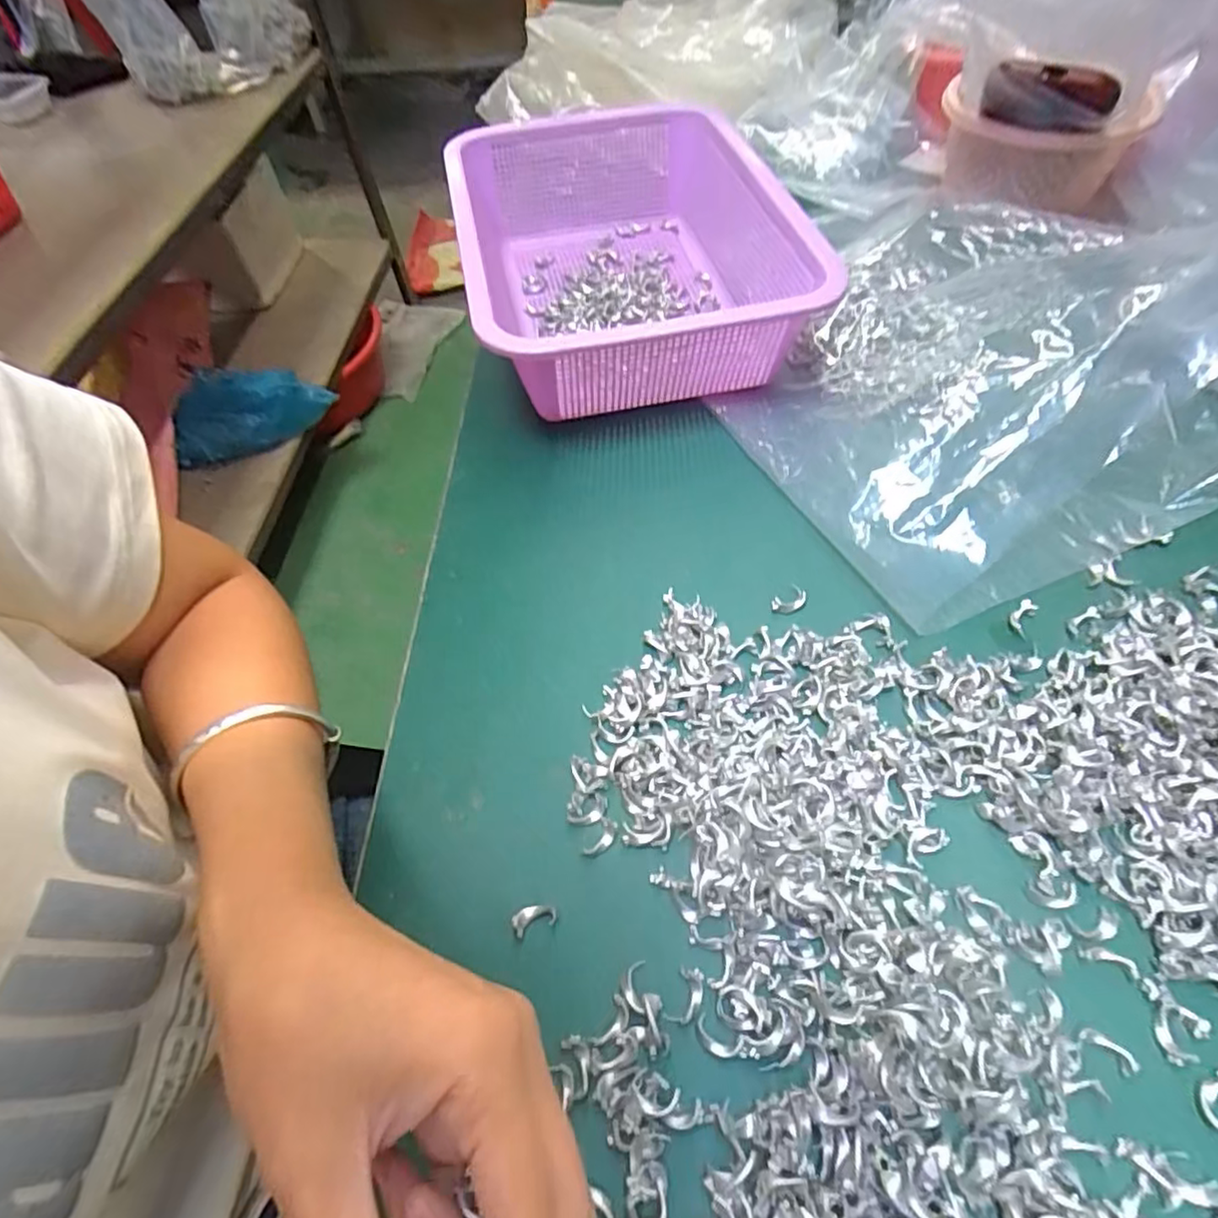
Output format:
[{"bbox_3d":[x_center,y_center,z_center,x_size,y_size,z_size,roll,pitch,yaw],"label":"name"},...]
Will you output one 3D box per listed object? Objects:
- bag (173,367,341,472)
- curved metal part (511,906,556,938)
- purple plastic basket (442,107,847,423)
[{"bbox_3d":[-0.660,-0.360,1.179,0.273,0.117,0.115,-5,56,0],"label":"bag"},{"bbox_3d":[-0.031,0.126,0.261,0.018,0.004,0.010,-20,57,-9],"label":"curved metal part"},{"bbox_3d":[0.009,-0.253,0.460,0.212,0.086,0.293,-11,57,-4],"label":"purple plastic basket"}]

